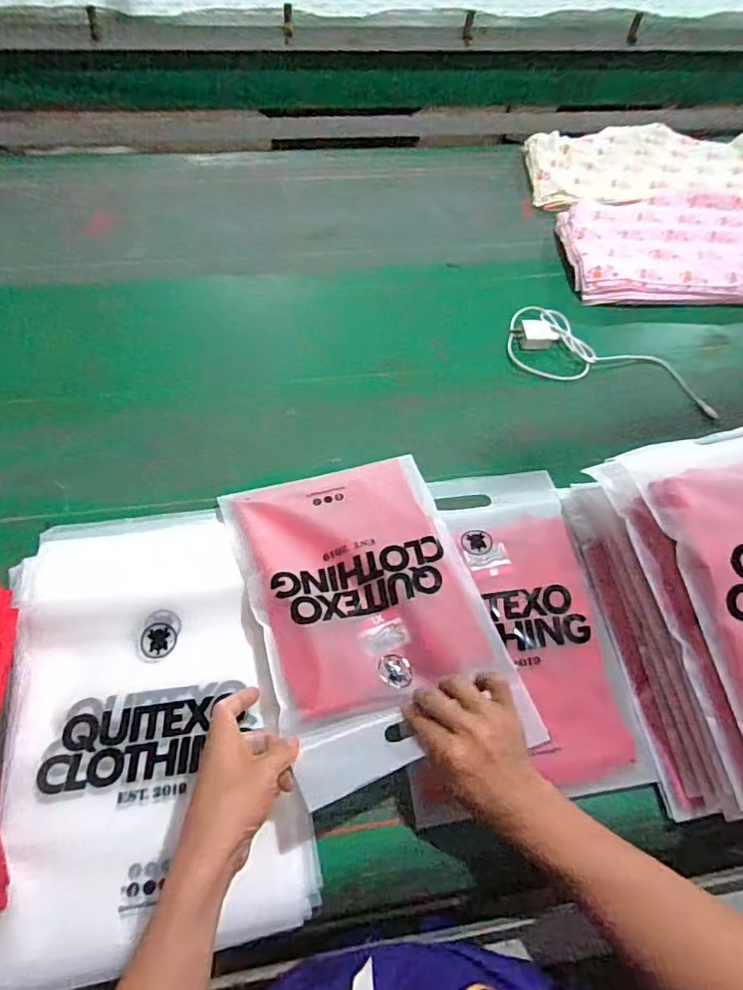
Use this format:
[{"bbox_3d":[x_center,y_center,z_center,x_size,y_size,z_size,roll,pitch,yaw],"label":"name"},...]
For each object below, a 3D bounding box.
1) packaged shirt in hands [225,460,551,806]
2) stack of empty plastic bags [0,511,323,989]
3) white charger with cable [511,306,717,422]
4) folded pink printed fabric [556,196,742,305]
[{"bbox_3d":[-0.003,0.103,0.583,0.231,0.038,0.344,-12,54,-16],"label":"packaged shirt in hands"},{"bbox_3d":[-0.214,0.197,0.540,0.254,0.025,0.404,-10,61,-9],"label":"stack of empty plastic bags"},{"bbox_3d":[0.341,-0.192,0.809,0.293,0.036,0.138,15,60,6],"label":"white charger with cable"},{"bbox_3d":[0.586,-0.413,0.929,0.548,0.062,0.272,-5,60,-6],"label":"folded pink printed fabric"}]

